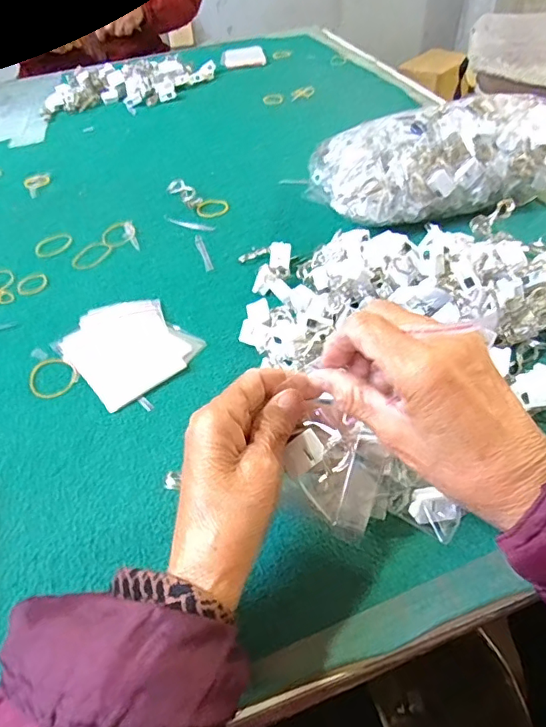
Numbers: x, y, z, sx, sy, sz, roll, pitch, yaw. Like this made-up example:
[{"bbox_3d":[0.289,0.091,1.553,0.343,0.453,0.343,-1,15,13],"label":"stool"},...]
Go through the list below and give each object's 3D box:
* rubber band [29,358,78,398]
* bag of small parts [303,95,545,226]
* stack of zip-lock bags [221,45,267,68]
[{"bbox_3d":[-0.192,0.010,0.446,0.040,0.004,0.048,-27,51,-19],"label":"rubber band"},{"bbox_3d":[0.190,-0.219,0.561,0.278,0.093,0.117,-10,47,-4],"label":"bag of small parts"},{"bbox_3d":[-0.058,-0.598,0.997,0.084,0.011,0.105,-7,47,-2],"label":"stack of zip-lock bags"}]

